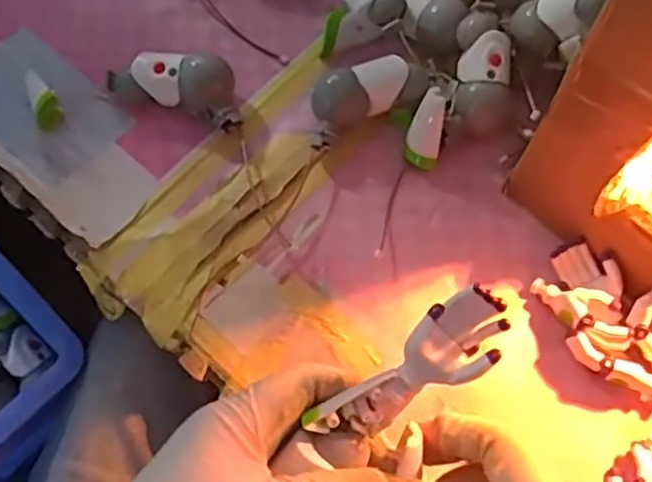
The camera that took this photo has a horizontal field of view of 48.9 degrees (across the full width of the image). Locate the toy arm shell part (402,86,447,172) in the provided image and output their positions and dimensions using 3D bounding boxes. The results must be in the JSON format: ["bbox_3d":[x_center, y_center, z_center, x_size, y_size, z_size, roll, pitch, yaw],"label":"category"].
[{"bbox_3d":[0.061,-0.067,0.434,0.021,0.050,0.012,15,32,5],"label":"toy arm shell part"}]

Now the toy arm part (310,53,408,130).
[{"bbox_3d":[0.021,-0.090,0.442,0.056,0.034,0.030,-20,70,-9],"label":"toy arm part"}]

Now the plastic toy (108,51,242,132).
[{"bbox_3d":[-0.090,-0.099,0.447,0.085,0.034,0.035,19,69,7],"label":"plastic toy"}]

